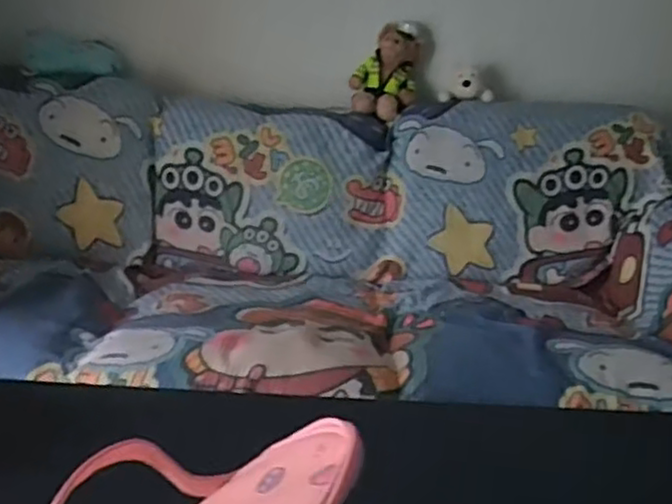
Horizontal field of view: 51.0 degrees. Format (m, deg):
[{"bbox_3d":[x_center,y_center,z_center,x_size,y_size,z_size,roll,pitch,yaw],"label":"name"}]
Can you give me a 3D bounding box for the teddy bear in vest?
[{"bbox_3d":[0.122,-0.459,1.772,0.173,0.200,0.118,5,24,4],"label":"teddy bear in vest"}]

